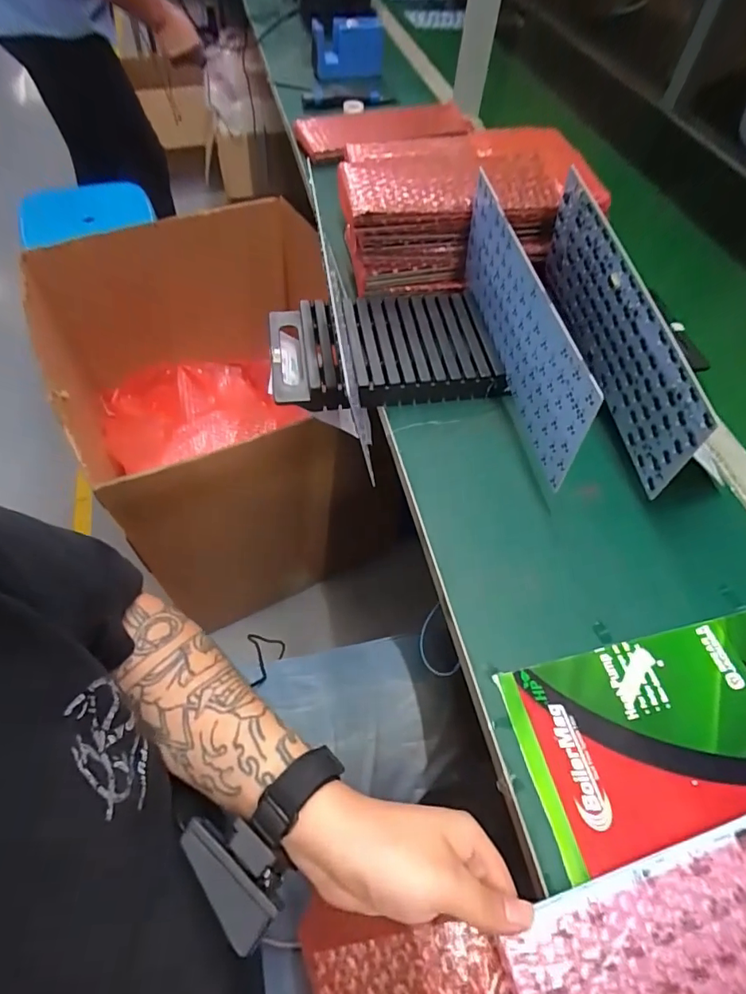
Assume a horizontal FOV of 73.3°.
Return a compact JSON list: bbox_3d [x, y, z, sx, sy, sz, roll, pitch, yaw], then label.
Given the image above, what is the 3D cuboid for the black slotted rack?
[{"bbox_3d":[0.008,-0.161,0.537,0.229,0.042,0.142,-6,57,-7],"label":"black slotted rack"}]

